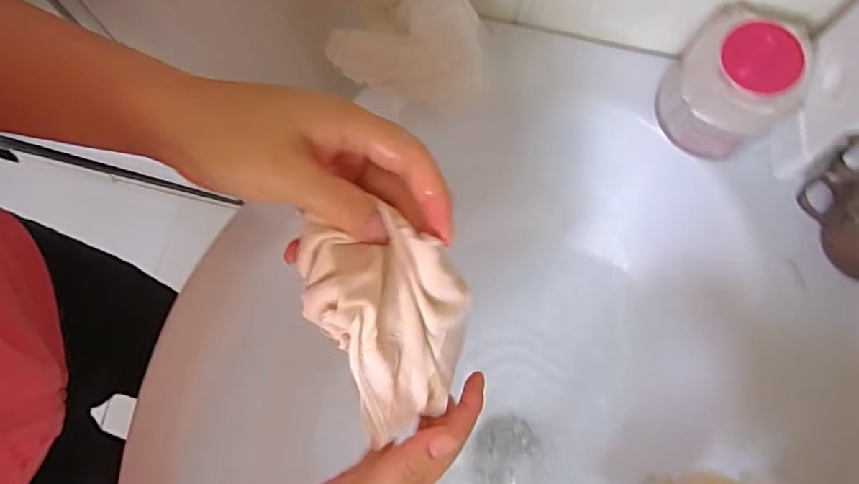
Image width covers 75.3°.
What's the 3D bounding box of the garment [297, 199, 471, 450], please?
[{"bbox_3d":[-0.018,0.043,0.268,0.072,0.031,0.109,-14,114,-26],"label":"garment"}]

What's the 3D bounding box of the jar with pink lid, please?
[{"bbox_3d":[0.193,-0.100,0.358,0.069,0.069,0.061,42,79,10],"label":"jar with pink lid"}]

